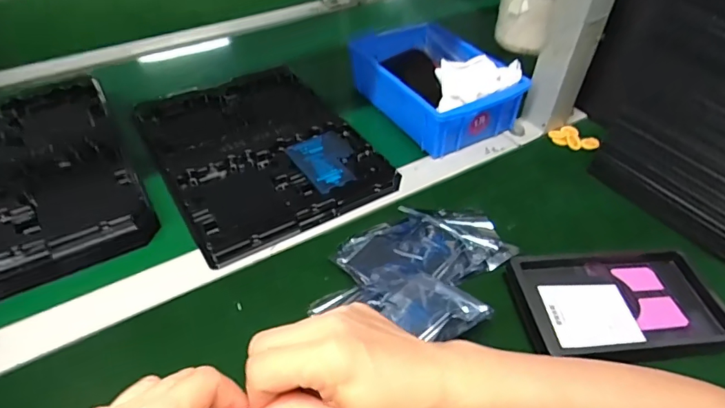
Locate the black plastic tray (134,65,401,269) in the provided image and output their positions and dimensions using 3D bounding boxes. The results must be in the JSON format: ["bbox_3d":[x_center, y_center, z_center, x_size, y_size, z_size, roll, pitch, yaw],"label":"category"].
[{"bbox_3d":[-0.122,-0.072,0.547,0.214,0.013,0.297,-23,50,-23],"label":"black plastic tray"}]

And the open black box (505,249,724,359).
[{"bbox_3d":[0.209,0.081,0.394,0.165,0.029,0.101,-2,45,-3],"label":"open black box"}]

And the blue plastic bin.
[{"bbox_3d":[0.085,-0.157,0.595,0.140,0.057,0.203,-24,50,-23],"label":"blue plastic bin"}]

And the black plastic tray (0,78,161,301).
[{"bbox_3d":[-0.352,-0.026,0.478,0.212,0.032,0.283,-22,49,-22],"label":"black plastic tray"}]

